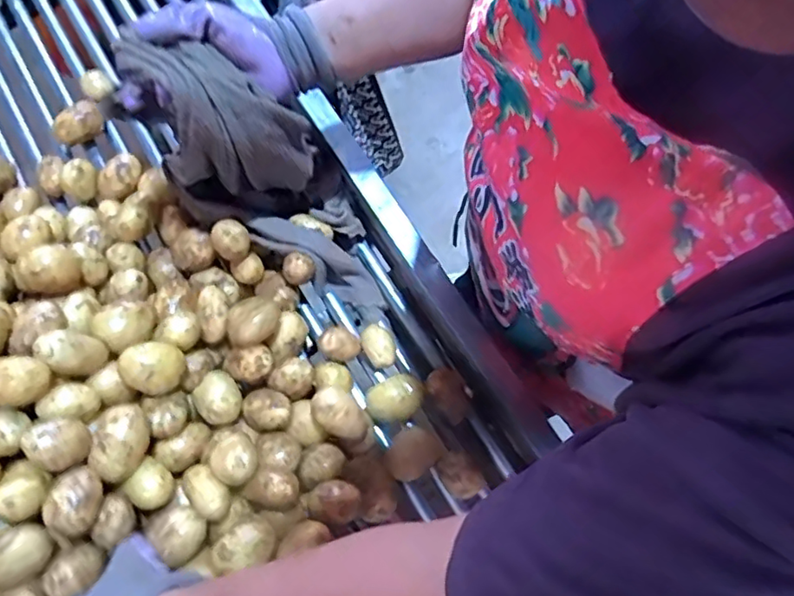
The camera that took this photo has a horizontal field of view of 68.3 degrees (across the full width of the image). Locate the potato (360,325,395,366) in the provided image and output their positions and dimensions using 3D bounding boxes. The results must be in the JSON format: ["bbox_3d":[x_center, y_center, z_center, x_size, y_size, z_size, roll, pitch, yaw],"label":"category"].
[{"bbox_3d":[-0.017,0.049,0.569,0.029,0.032,0.041,-29,73,-8],"label":"potato"}]

